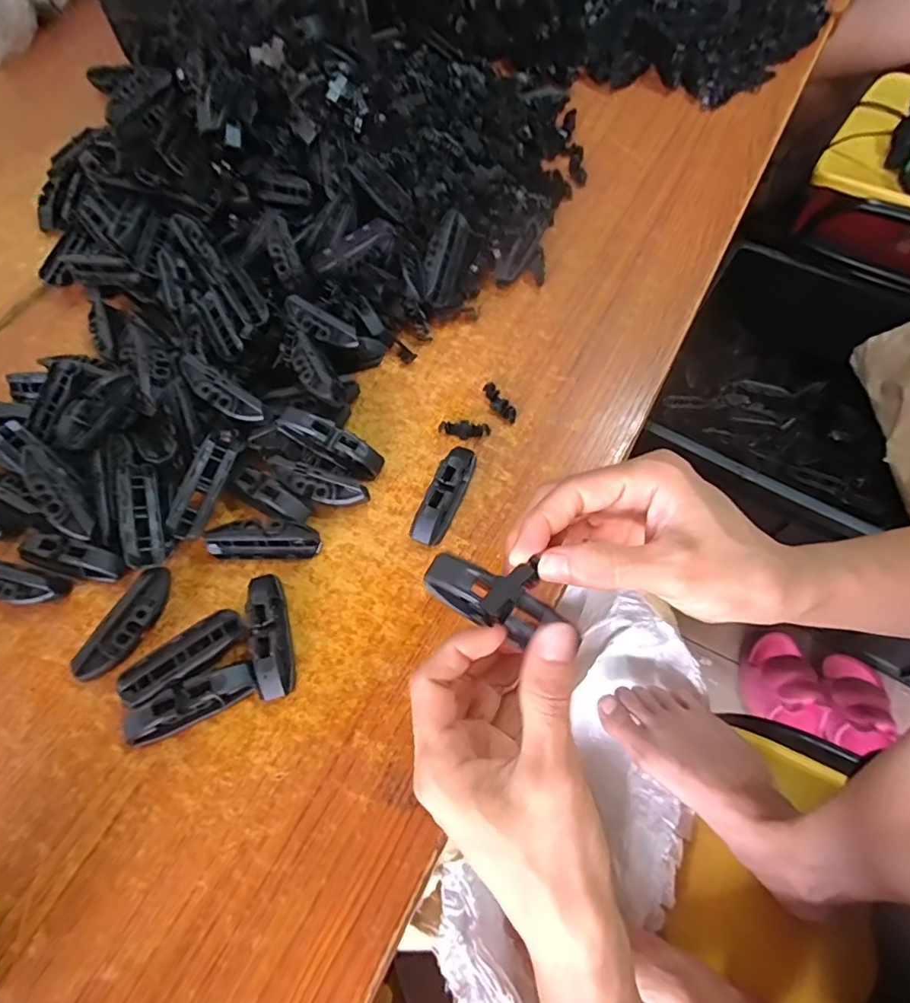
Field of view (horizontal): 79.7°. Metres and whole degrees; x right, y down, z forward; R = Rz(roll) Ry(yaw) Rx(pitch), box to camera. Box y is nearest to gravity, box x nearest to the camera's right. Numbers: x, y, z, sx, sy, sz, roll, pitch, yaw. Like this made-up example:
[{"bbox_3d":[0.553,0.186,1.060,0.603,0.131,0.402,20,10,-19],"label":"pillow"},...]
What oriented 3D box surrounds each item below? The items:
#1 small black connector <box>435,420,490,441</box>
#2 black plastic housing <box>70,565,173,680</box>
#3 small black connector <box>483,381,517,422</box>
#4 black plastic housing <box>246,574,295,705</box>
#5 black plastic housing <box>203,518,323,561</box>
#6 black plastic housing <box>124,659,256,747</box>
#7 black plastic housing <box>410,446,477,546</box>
[{"bbox_3d":[0.006,-0.051,0.385,0.036,0.006,0.013,3,63,5],"label":"small black connector"},{"bbox_3d":[-0.192,0.073,0.323,0.020,0.023,0.070,24,67,15],"label":"black plastic housing"},{"bbox_3d":[0.031,-0.072,0.392,0.012,0.009,0.039,-24,64,-9],"label":"small black connector"},{"bbox_3d":[-0.109,0.077,0.318,0.020,0.019,0.074,-13,63,-3],"label":"black plastic housing"},{"bbox_3d":[-0.122,0.023,0.346,0.070,0.021,0.023,2,63,4],"label":"black plastic housing"},{"bbox_3d":[-0.146,0.112,0.302,0.071,0.020,0.019,-27,64,-10],"label":"black plastic housing"},{"bbox_3d":[-0.005,-0.005,0.355,0.022,0.018,0.073,19,66,13],"label":"black plastic housing"}]

